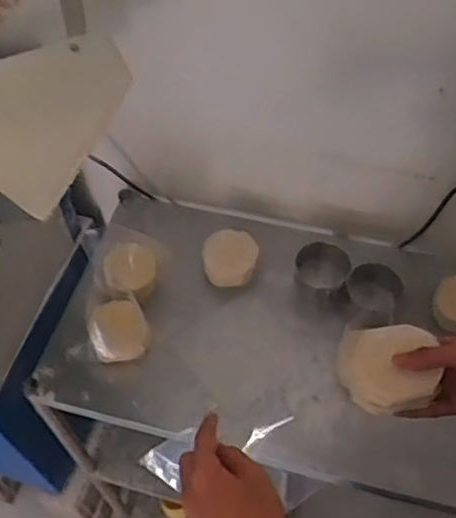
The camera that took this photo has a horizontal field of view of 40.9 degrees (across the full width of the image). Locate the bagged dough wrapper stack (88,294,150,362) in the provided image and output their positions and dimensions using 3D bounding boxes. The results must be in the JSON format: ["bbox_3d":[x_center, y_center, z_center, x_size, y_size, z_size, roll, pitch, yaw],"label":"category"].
[{"bbox_3d":[-0.154,0.103,0.878,0.081,0.053,0.084,-13,55,-6],"label":"bagged dough wrapper stack"}]

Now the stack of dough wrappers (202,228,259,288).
[{"bbox_3d":[0.004,-0.001,0.950,0.083,0.052,0.082,-2,54,2],"label":"stack of dough wrappers"}]

